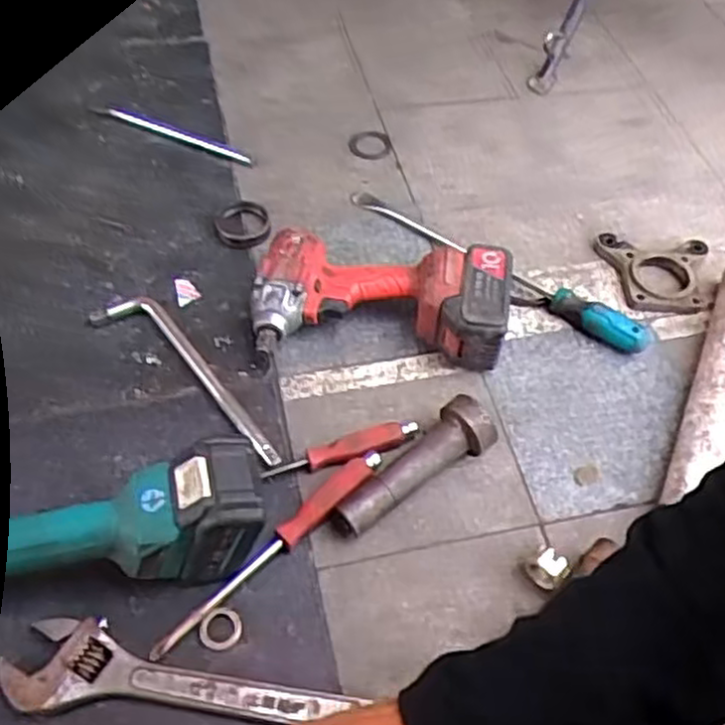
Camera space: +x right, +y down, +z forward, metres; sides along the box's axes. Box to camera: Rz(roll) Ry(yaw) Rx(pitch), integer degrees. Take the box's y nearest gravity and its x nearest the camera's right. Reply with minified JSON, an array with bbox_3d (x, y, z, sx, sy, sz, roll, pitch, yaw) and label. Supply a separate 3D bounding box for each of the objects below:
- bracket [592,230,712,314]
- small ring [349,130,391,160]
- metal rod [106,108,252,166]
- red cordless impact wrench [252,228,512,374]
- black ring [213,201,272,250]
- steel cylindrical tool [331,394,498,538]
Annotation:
[{"bbox_3d":[0.323,-0.099,0.836,0.122,0.015,0.108,7,54,1],"label":"bracket"},{"bbox_3d":[0.010,-0.271,0.949,0.052,0.008,0.058,4,54,-2],"label":"small ring"},{"bbox_3d":[-0.222,-0.272,0.908,0.195,0.015,0.017,24,56,13],"label":"metal rod"},{"bbox_3d":[0.018,-0.060,0.748,0.242,0.078,0.141,8,54,1],"label":"red cordless impact wrench"},{"bbox_3d":[-0.132,-0.152,0.838,0.061,0.007,0.064,2,54,-3],"label":"black ring"},{"bbox_3d":[0.040,0.086,0.654,0.154,0.056,0.052,-26,60,-21],"label":"steel cylindrical tool"}]

